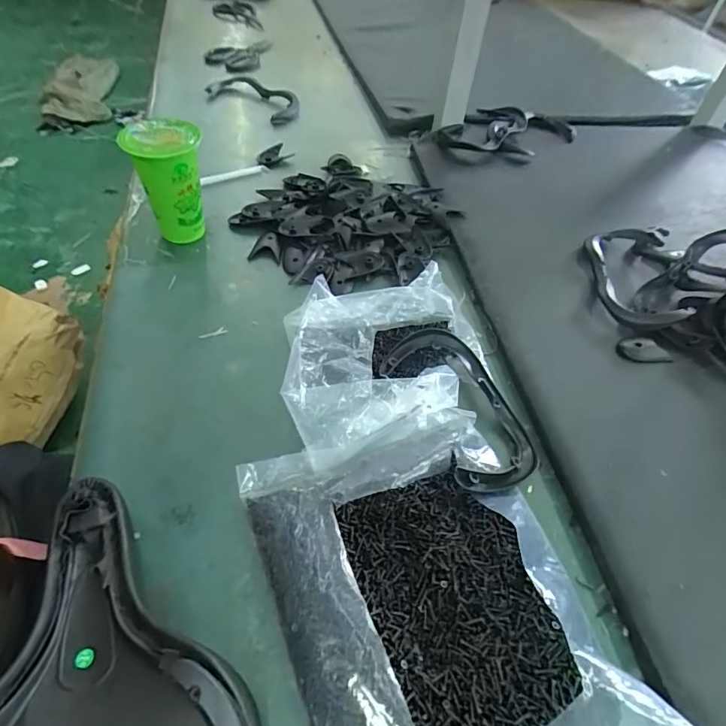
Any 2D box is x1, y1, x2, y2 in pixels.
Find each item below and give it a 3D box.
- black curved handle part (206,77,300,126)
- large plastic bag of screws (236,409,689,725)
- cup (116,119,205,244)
[{"bbox_3d":[-0.198,-0.503,0.888,0.181,0.035,0.098,25,53,14],"label":"black curved handle part"},{"bbox_3d":[0.058,0.177,0.342,0.222,0.040,0.309,-15,54,-18],"label":"large plastic bag of screws"},{"bbox_3d":[-0.235,-0.216,0.577,0.085,0.130,0.077,-6,52,-11],"label":"cup"}]

